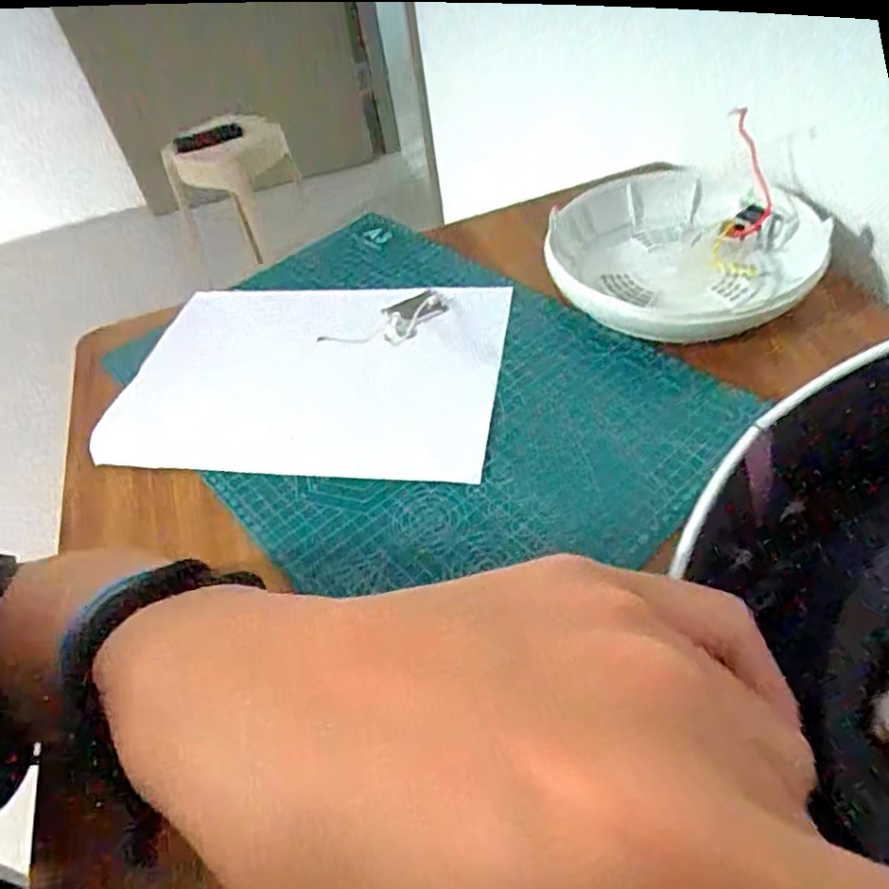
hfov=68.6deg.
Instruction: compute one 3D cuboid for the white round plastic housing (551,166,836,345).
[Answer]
[{"bbox_3d":[0.186,-0.155,0.520,0.205,0.043,0.181,-6,46,-2],"label":"white round plastic housing"}]

